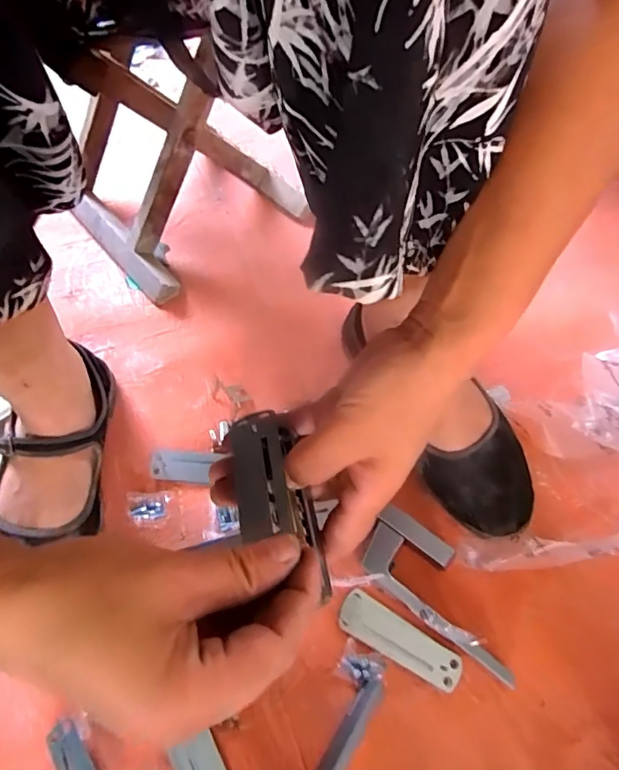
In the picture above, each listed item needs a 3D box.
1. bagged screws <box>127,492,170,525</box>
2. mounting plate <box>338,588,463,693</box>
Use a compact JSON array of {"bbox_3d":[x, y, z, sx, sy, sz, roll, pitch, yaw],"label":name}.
[{"bbox_3d":[-0.146,0.110,0.451,0.036,0.008,0.028,-4,58,2],"label":"bagged screws"},{"bbox_3d":[0.069,0.196,0.386,0.096,0.007,0.031,28,70,15],"label":"mounting plate"}]

